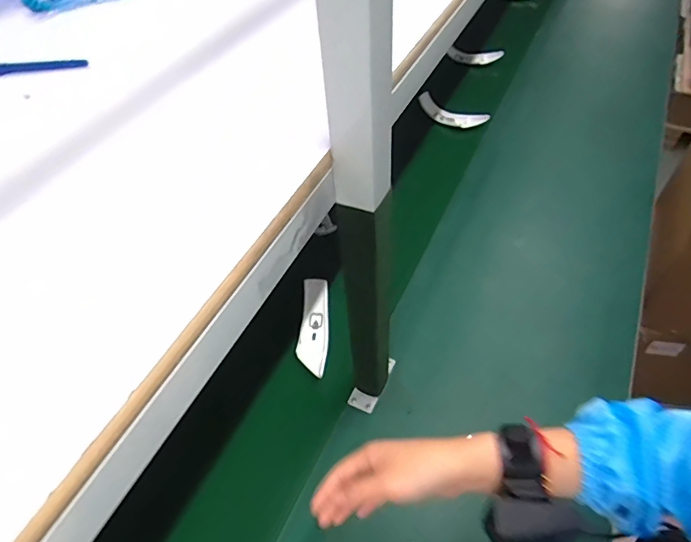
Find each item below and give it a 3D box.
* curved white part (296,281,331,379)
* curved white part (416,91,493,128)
[{"bbox_3d":[-0.055,0.097,0.824,0.058,0.050,0.172,-5,48,2],"label":"curved white part"},{"bbox_3d":[0.274,-0.404,1.217,0.183,0.075,0.057,23,54,24],"label":"curved white part"}]

